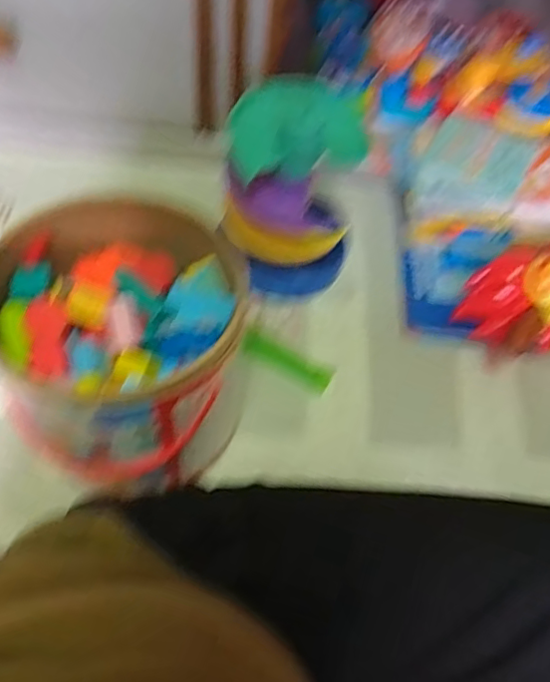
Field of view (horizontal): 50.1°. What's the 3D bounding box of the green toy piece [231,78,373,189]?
[{"bbox_3d":[0.023,-0.222,0.627,0.140,0.086,0.083,0,61,-5],"label":"green toy piece"}]

